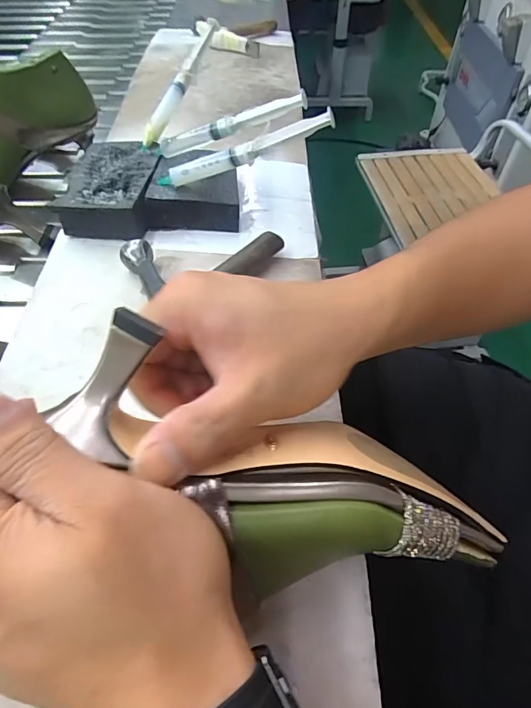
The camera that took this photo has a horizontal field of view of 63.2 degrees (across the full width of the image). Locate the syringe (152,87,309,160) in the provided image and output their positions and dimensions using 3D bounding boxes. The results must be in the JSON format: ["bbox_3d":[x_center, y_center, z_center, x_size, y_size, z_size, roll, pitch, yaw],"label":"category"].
[{"bbox_3d":[-0.038,-0.215,0.408,0.159,0.017,0.010,-6,48,25],"label":"syringe"}]

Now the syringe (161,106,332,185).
[{"bbox_3d":[-0.023,-0.175,0.376,0.170,0.017,0.012,-9,48,24],"label":"syringe"}]

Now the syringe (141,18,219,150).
[{"bbox_3d":[-0.089,-0.291,0.467,0.022,0.019,0.171,21,79,16],"label":"syringe"}]

